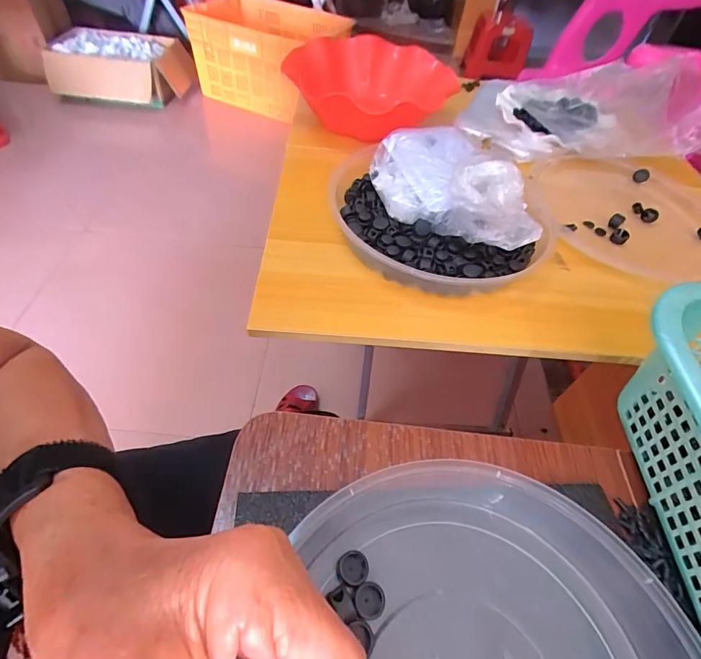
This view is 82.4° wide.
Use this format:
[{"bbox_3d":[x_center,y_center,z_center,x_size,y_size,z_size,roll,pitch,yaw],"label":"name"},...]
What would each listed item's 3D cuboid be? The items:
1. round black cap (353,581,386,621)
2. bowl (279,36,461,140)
[{"bbox_3d":[0.010,0.149,0.220,0.017,0.008,0.016,3,52,-4],"label":"round black cap"},{"bbox_3d":[0.034,-0.349,0.581,0.212,0.090,0.272,10,52,2],"label":"bowl"}]

